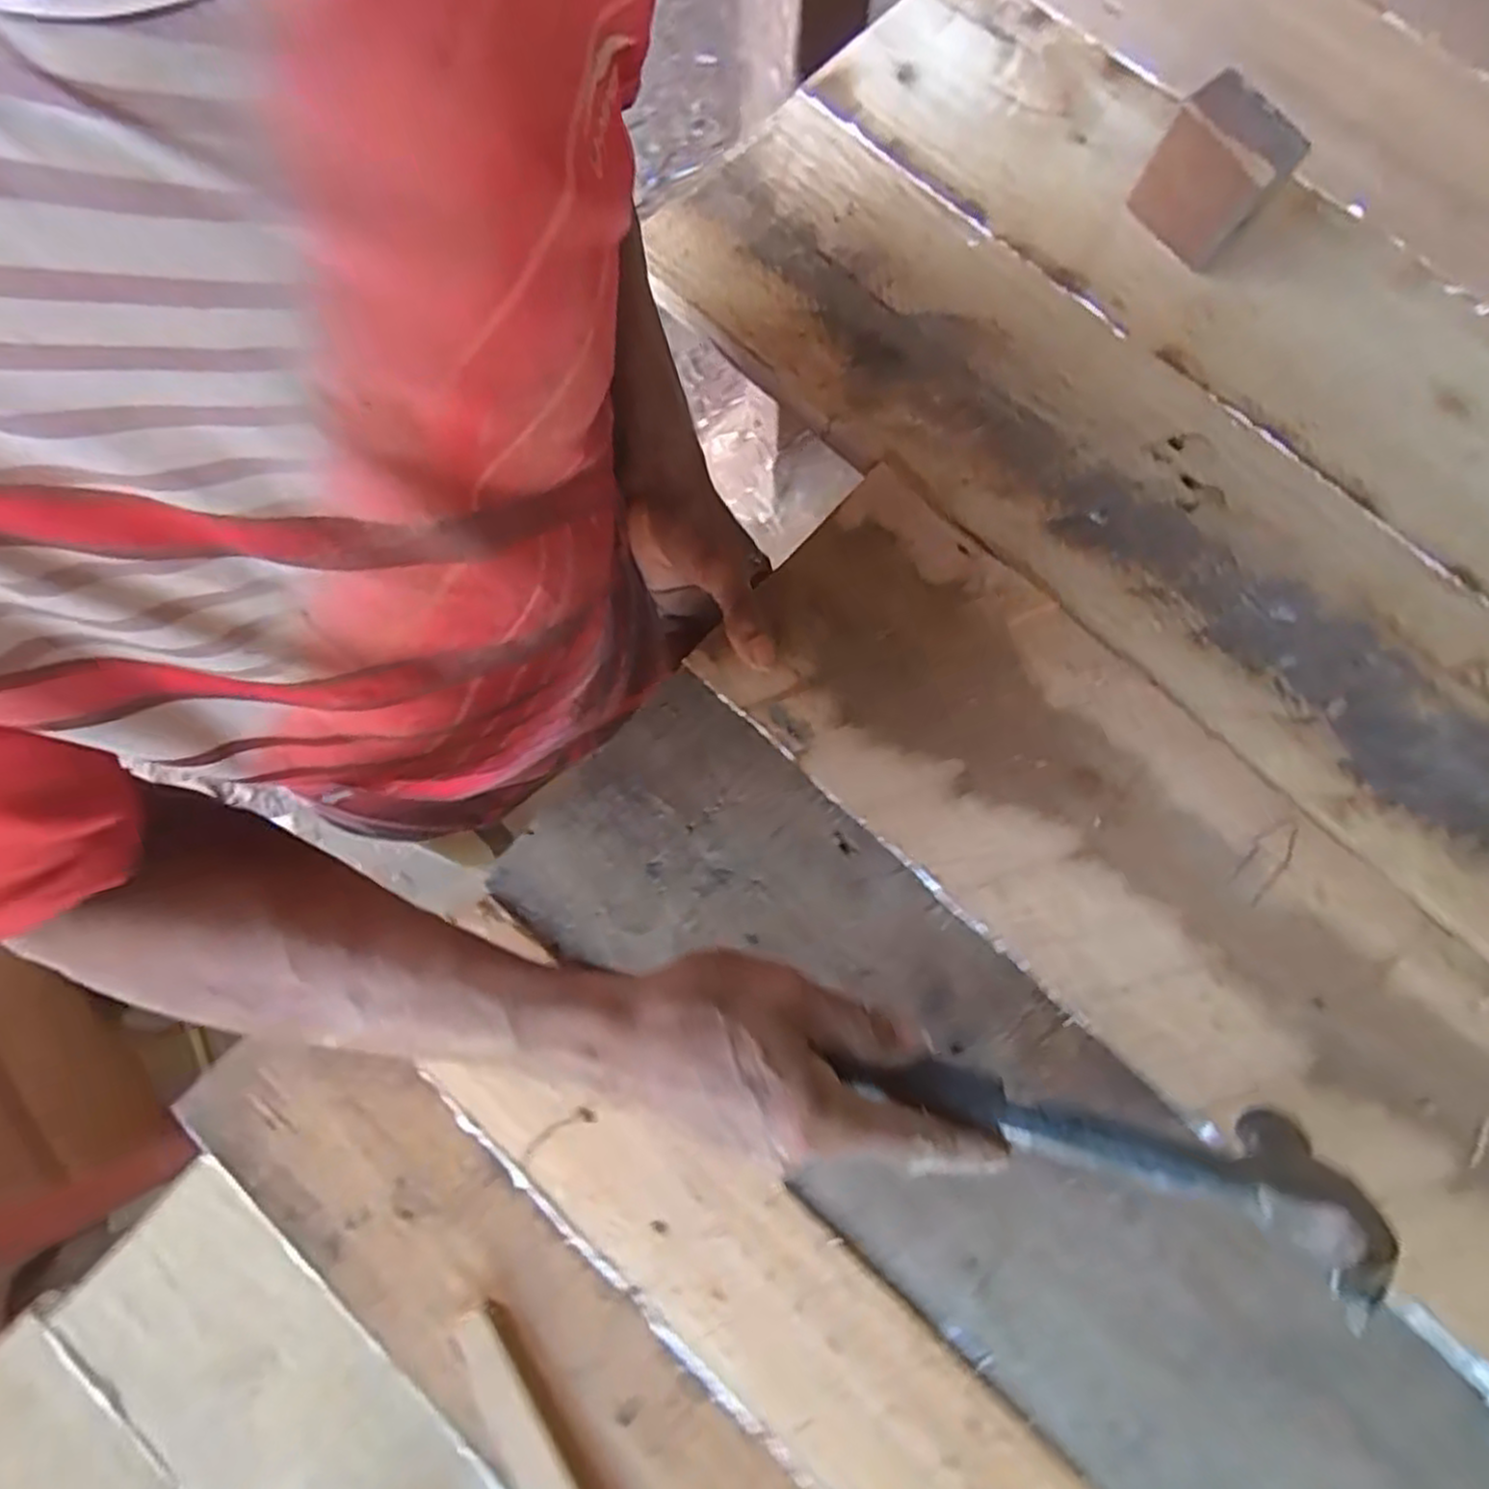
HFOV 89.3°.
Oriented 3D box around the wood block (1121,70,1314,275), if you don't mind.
[{"bbox_3d":[0.307,-0.374,0.496,0.047,0.076,0.082,-36,82,-8],"label":"wood block"}]

